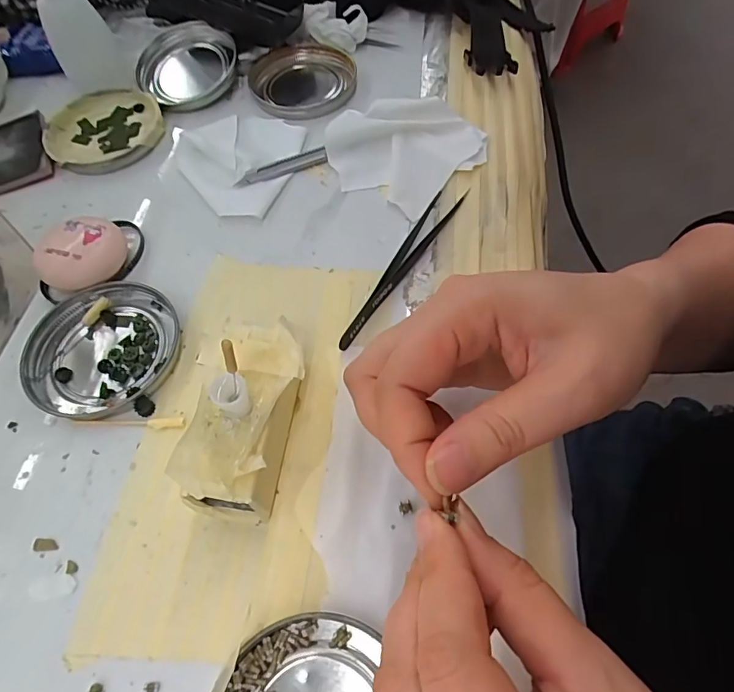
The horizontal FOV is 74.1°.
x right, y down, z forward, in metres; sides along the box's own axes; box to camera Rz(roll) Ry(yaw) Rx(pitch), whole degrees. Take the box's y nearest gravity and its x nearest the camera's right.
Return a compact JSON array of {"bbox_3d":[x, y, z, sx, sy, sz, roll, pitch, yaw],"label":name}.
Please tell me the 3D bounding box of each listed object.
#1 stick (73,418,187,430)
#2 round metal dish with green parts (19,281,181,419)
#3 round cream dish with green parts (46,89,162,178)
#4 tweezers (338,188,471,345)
[{"bbox_3d":[-0.116,0.038,0.237,0.054,0.004,0.006,-3,61,2],"label":"stick"},{"bbox_3d":[-0.141,0.001,0.258,0.076,0.009,0.075,-2,61,3],"label":"round metal dish with green parts"},{"bbox_3d":[-0.189,-0.154,0.347,0.087,0.010,0.083,-2,61,3],"label":"round cream dish with green parts"},{"bbox_3d":[0.018,-0.047,0.273,0.017,0.008,0.121,29,67,18],"label":"tweezers"}]

